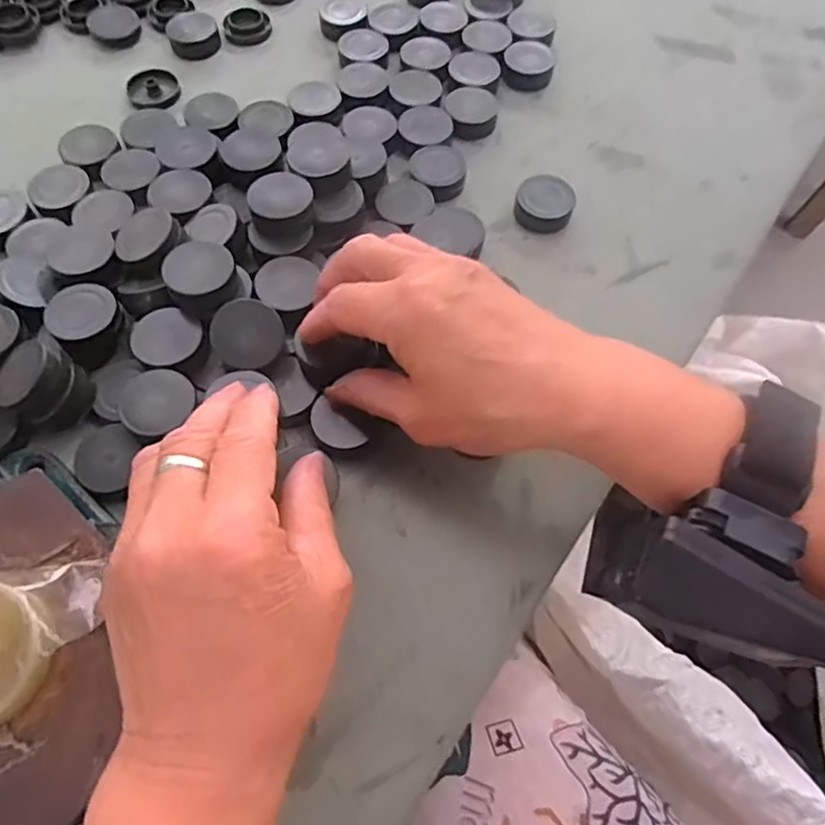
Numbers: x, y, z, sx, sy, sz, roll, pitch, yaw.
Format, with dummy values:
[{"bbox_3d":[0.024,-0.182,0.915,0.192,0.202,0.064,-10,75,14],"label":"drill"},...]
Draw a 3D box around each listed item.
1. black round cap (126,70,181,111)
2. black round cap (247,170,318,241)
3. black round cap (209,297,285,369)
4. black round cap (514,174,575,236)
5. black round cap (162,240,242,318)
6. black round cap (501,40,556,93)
[{"bbox_3d":[-0.165,-0.207,0.390,0.031,0.008,0.031,1,65,-1],"label":"black round cap"},{"bbox_3d":[-0.067,-0.107,0.315,0.032,0.015,0.030,1,65,-1],"label":"black round cap"},{"bbox_3d":[-0.078,-0.036,0.287,0.032,0.012,0.032,-3,86,-15],"label":"black round cap"},{"bbox_3d":[0.076,-0.120,0.351,0.032,0.013,0.032,1,65,-1],"label":"black round cap"},{"bbox_3d":[-0.101,-0.064,0.293,0.032,0.015,0.032,1,65,-1],"label":"black round cap"},{"bbox_3d":[0.076,-0.226,0.400,0.033,0.015,0.033,1,65,-1],"label":"black round cap"}]

